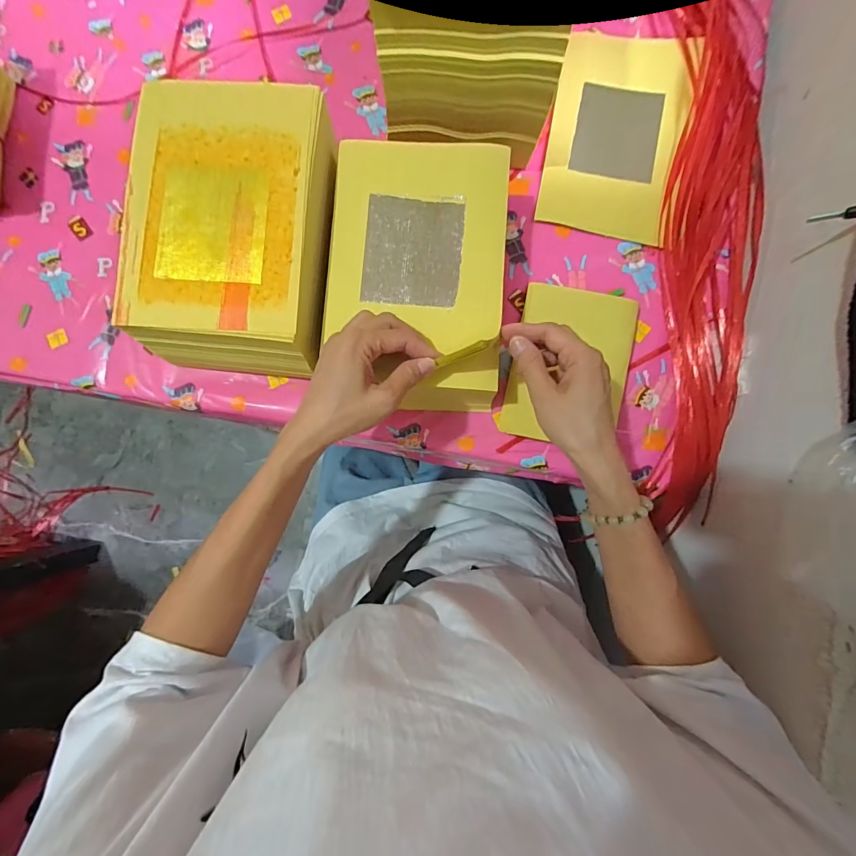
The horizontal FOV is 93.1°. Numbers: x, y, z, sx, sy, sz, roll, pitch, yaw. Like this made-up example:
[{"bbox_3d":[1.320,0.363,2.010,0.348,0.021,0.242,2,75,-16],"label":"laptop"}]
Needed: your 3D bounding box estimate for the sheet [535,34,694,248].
[{"bbox_3d":[0.207,-0.327,0.450,0.138,0.011,0.224,13,87,2],"label":"sheet"}]

